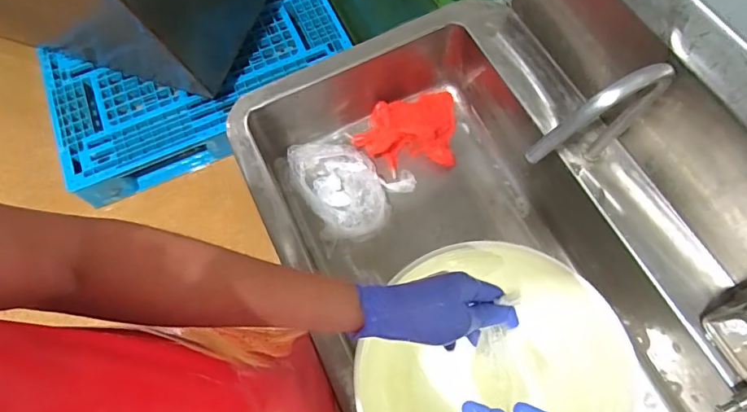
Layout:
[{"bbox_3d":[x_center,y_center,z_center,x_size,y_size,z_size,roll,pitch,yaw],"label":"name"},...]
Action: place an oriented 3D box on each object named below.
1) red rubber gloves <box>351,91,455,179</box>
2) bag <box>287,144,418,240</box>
[{"bbox_3d":[0.063,-0.153,0.933,0.209,0.064,0.162,-6,67,0],"label":"red rubber gloves"},{"bbox_3d":[-0.032,-0.033,0.886,0.216,0.077,0.190,-13,67,-3],"label":"bag"}]

